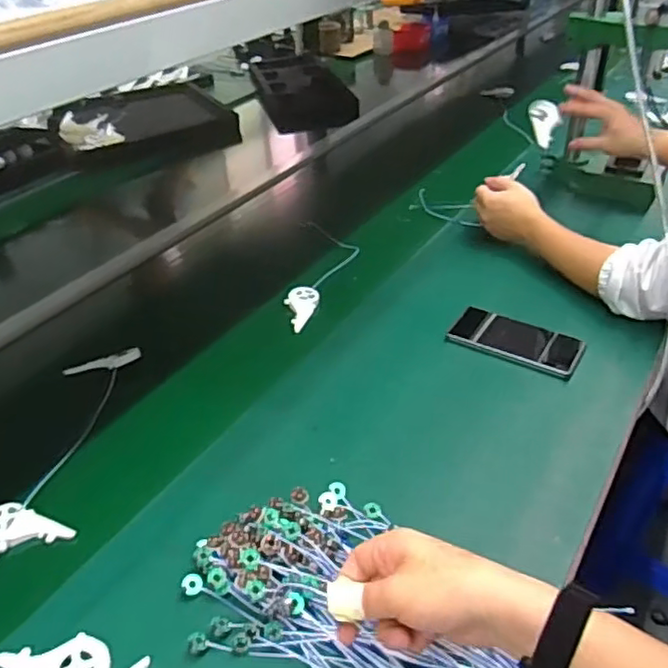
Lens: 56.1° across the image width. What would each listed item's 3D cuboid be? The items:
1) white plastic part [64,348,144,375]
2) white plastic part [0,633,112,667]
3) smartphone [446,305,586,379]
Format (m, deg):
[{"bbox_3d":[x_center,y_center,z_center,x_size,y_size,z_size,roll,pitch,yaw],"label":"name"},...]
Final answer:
[{"bbox_3d":[-0.306,0.039,0.834,0.099,0.015,0.023,-13,39,-13],"label":"white plastic part"},{"bbox_3d":[-0.229,0.268,0.517,0.096,0.010,0.046,10,40,16],"label":"white plastic part"},{"bbox_3d":[0.240,0.006,0.826,0.162,0.009,0.076,19,42,25],"label":"smartphone"}]

